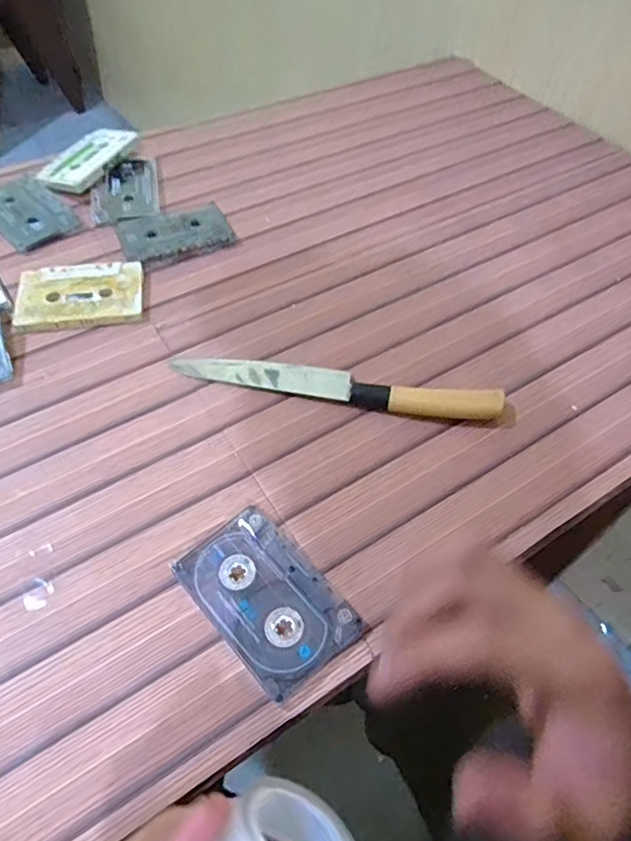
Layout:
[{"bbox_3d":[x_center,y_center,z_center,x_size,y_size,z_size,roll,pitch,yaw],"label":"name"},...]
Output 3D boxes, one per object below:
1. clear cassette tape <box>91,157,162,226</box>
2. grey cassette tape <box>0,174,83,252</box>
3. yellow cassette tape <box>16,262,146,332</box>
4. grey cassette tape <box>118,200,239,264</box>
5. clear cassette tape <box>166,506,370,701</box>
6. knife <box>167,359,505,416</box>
[{"bbox_3d":[-0.189,-0.232,0.548,0.063,0.009,0.095,-8,55,-9],"label":"clear cassette tape"},{"bbox_3d":[-0.277,-0.200,0.523,0.064,0.011,0.100,-38,64,-26],"label":"grey cassette tape"},{"bbox_3d":[-0.196,-0.105,0.461,0.099,0.012,0.067,-10,56,-10],"label":"yellow cassette tape"},{"bbox_3d":[-0.132,-0.178,0.514,0.098,0.013,0.068,-20,58,-16],"label":"grey cassette tape"},{"bbox_3d":[-0.029,0.102,0.319,0.063,0.012,0.101,-35,63,-25],"label":"clear cassette tape"},{"bbox_3d":[0.013,-0.029,0.408,0.243,0.021,0.024,11,55,5],"label":"knife"}]

